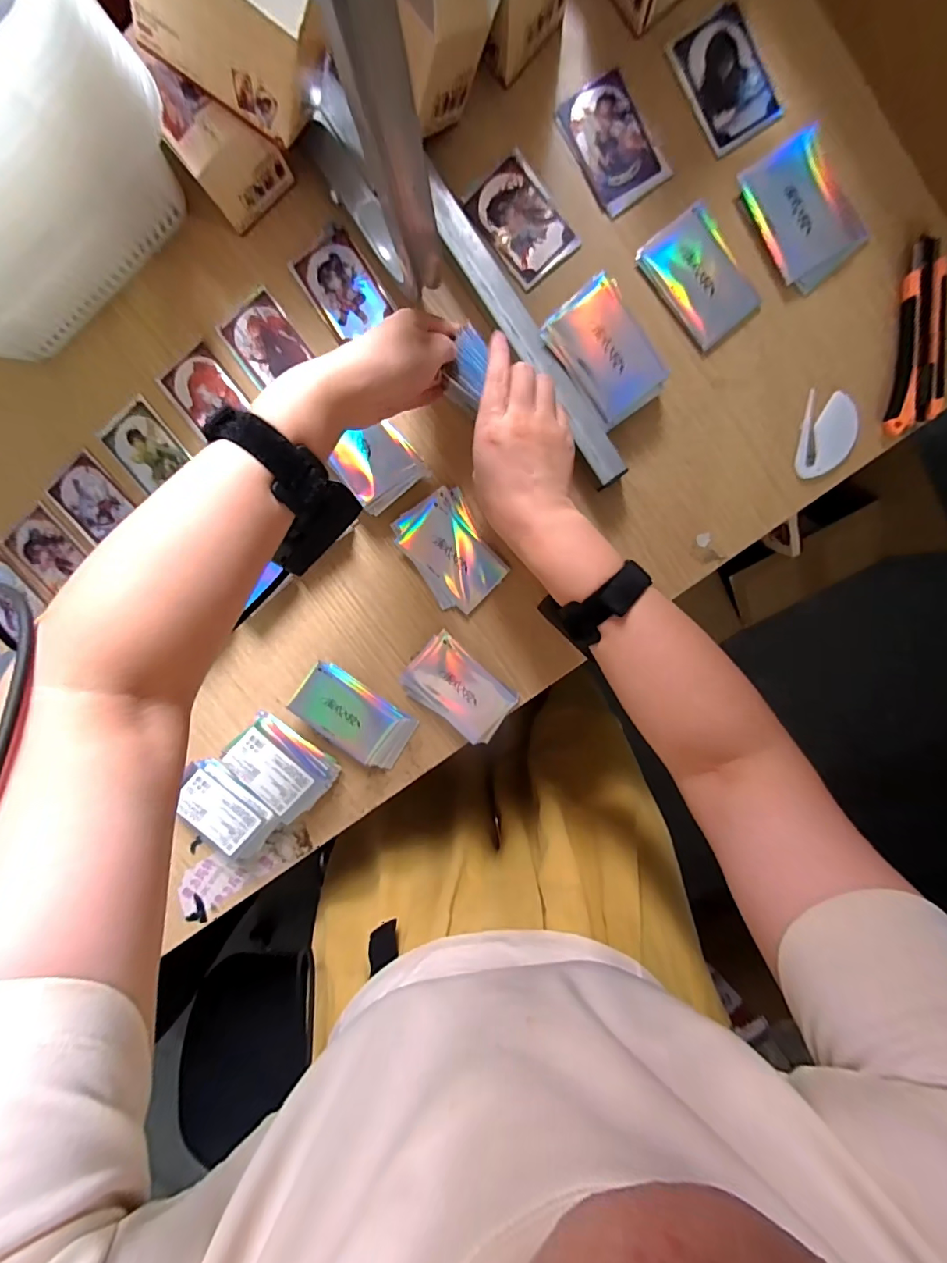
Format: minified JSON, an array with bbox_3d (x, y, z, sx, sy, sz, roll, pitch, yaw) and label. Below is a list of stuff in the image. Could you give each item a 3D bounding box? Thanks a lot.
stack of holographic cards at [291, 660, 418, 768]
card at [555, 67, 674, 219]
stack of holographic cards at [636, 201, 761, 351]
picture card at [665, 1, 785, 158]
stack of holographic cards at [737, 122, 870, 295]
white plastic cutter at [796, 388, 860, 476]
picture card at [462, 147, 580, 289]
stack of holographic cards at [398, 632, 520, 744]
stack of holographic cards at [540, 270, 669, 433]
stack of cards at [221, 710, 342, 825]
[{"bbox_3d":[-0.117,0.083,0.461,0.116,0.026,0.063,36,98,-3],"label":"stack of holographic cards"},{"bbox_3d":[0.114,-0.400,0.391,0.059,0.007,0.098,-30,96,6],"label":"card"},{"bbox_3d":[0.191,-0.297,0.400,0.064,0.005,0.099,-38,95,7],"label":"stack of holographic cards"},{"bbox_3d":[0.202,-0.440,0.379,0.062,0.006,0.090,-29,98,9],"label":"picture card"},{"bbox_3d":[0.269,-0.343,0.389,0.072,0.008,0.104,-36,96,7],"label":"stack of holographic cards"},{"bbox_3d":[0.311,-0.172,0.418,0.045,0.009,0.070,2,99,2],"label":"white plastic cutter"},{"bbox_3d":[0.040,-0.347,0.401,0.063,0.006,0.094,-36,96,7],"label":"picture card"},{"bbox_3d":[-0.013,0.056,0.453,0.102,0.024,0.068,39,98,-4],"label":"stack of holographic cards"},{"bbox_3d":[0.107,-0.228,0.398,0.066,0.036,0.103,-34,96,7],"label":"stack of holographic cards"},{"bbox_3d":[-0.191,0.133,0.471,0.098,0.026,0.074,43,98,-4],"label":"stack of cards"}]

